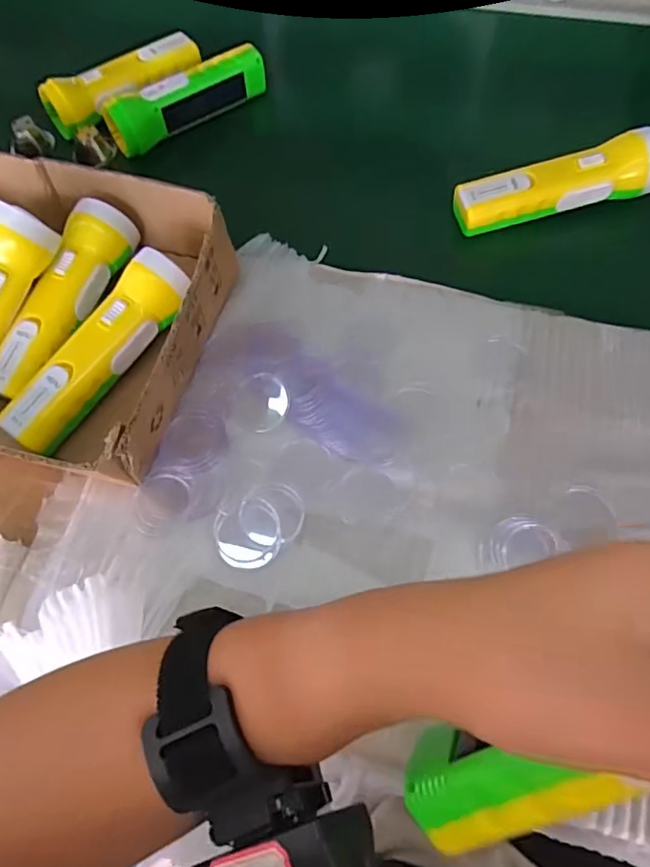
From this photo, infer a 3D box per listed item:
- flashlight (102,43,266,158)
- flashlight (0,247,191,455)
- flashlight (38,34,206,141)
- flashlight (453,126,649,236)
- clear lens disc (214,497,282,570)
[{"bbox_3d":[-0.132,-0.328,0.533,0.159,0.051,0.044,-32,69,-10],"label":"flashlight"},{"bbox_3d":[-0.163,-0.058,0.407,0.045,0.055,0.161,38,74,17],"label":"flashlight"},{"bbox_3d":[-0.195,-0.345,0.543,0.161,0.043,0.042,-35,69,-11],"label":"flashlight"},{"bbox_3d":[0.194,-0.210,0.462,0.165,0.038,0.041,-13,67,-2],"label":"flashlight"},{"bbox_3d":[-0.052,0.067,0.376,0.042,0.004,0.047,-16,67,-4],"label":"clear lens disc"}]

